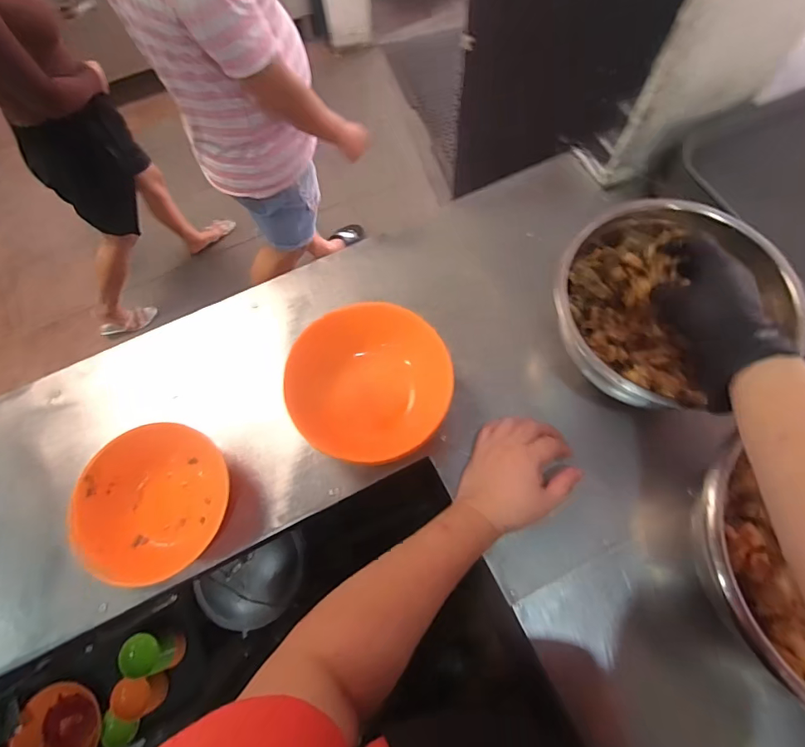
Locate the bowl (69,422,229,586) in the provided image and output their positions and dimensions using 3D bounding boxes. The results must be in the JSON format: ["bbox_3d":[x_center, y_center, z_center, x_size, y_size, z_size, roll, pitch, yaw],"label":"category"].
[{"bbox_3d":[-0.263,0.135,0.490,0.142,0.055,0.151,-5,67,0],"label":"bowl"}]

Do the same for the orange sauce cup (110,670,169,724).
[{"bbox_3d":[-0.490,0.595,0.863,0.076,0.077,0.067,-16,67,-4],"label":"orange sauce cup"}]

